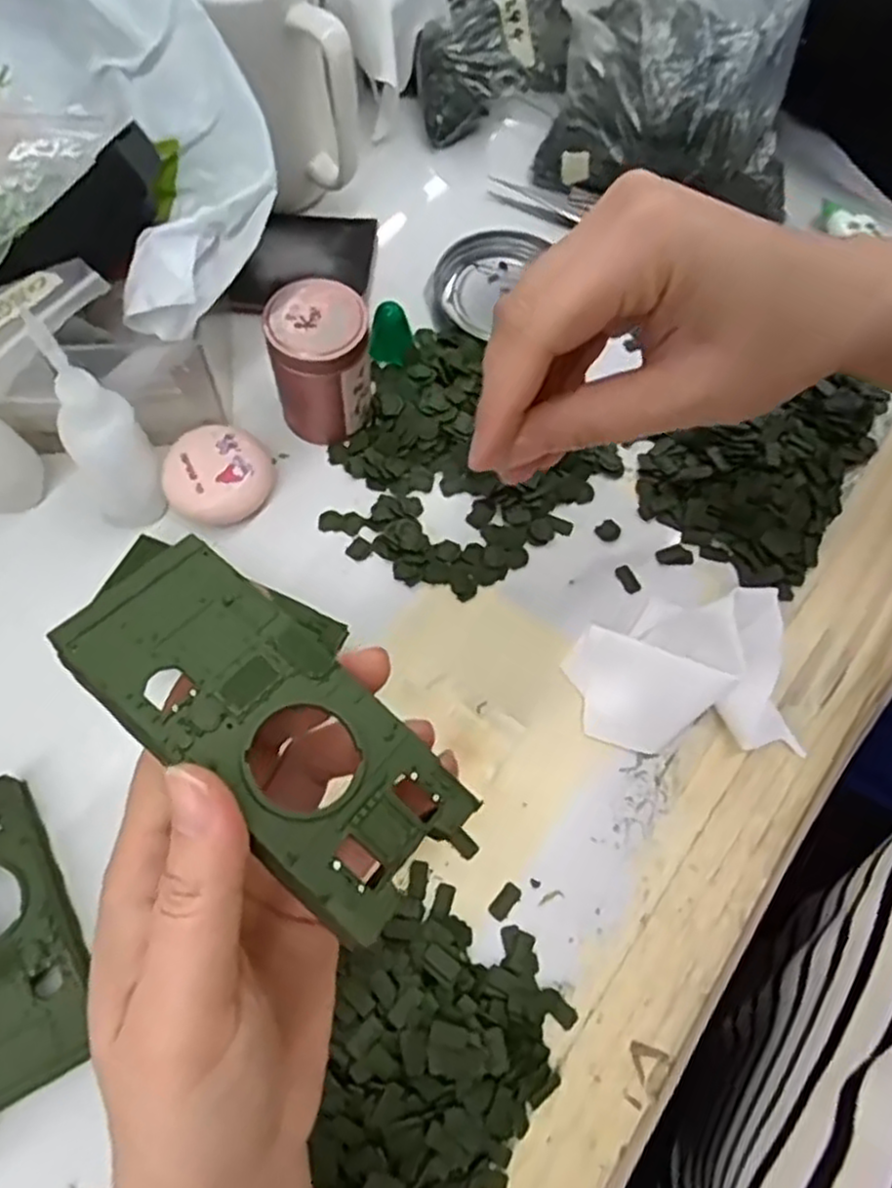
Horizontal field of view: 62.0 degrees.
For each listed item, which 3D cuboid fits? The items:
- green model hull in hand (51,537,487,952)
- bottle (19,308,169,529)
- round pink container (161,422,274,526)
[{"bbox_3d":[-0.043,0.029,0.184,0.107,0.012,0.050,43,72,5],"label":"green model hull in hand"},{"bbox_3d":[-0.145,-0.070,0.302,0.034,0.103,0.039,-32,72,-15],"label":"bottle"},{"bbox_3d":[-0.105,-0.054,0.347,0.043,0.027,0.047,1,67,-3],"label":"round pink container"}]

